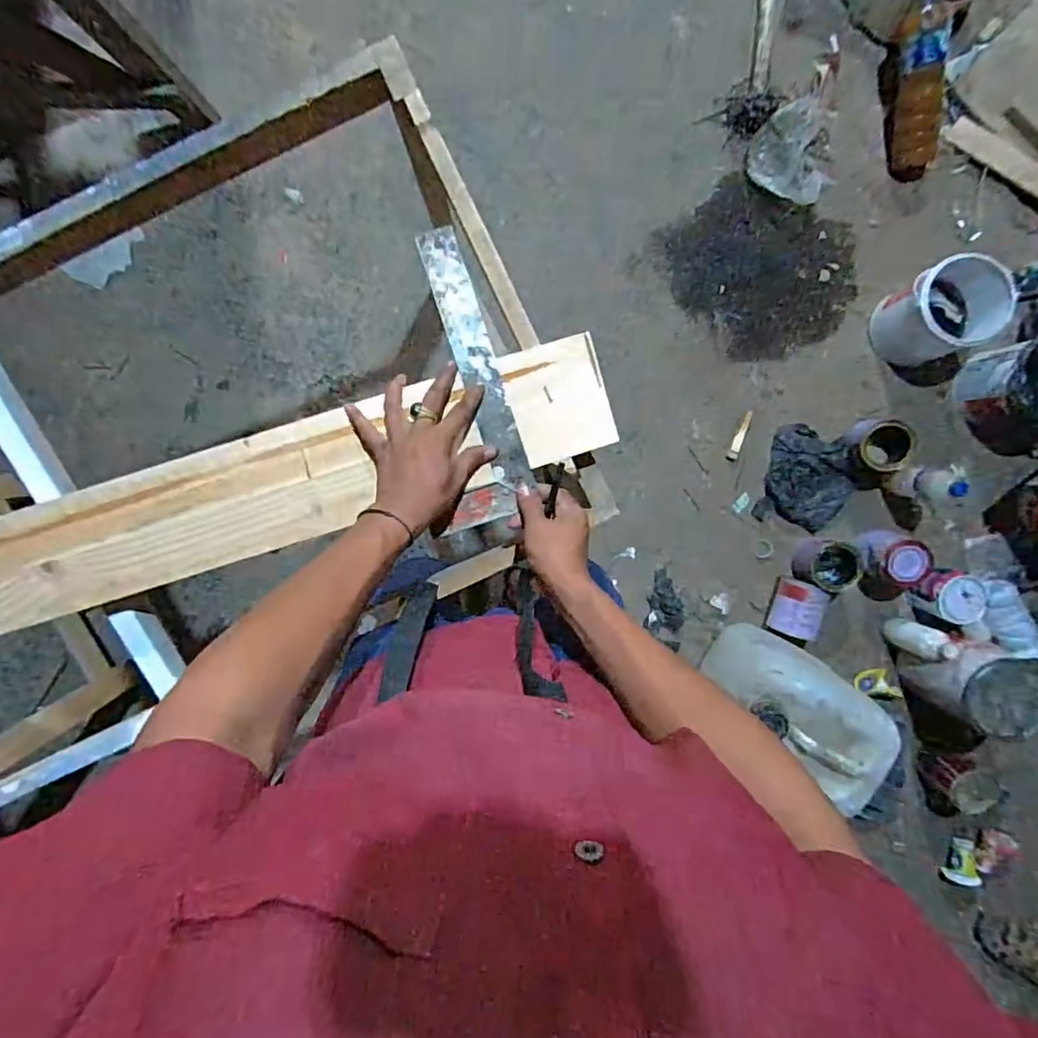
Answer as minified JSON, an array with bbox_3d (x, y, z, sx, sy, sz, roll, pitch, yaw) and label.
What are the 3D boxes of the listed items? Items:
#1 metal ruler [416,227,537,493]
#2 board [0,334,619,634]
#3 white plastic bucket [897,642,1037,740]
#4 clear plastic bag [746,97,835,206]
[{"bbox_3d":[-0.044,-0.167,0.610,0.041,0.007,0.272,-18,96,-1],"label":"metal ruler"},{"bbox_3d":[-0.258,-0.034,0.622,0.717,0.028,0.118,-17,95,2],"label":"board"},{"bbox_3d":[1.000,0.359,1.272,0.190,0.211,0.146,1,95,0],"label":"white plastic bucket"},{"bbox_3d":[0.622,-0.820,1.301,0.189,0.032,0.203,-22,118,1],"label":"clear plastic bag"}]

